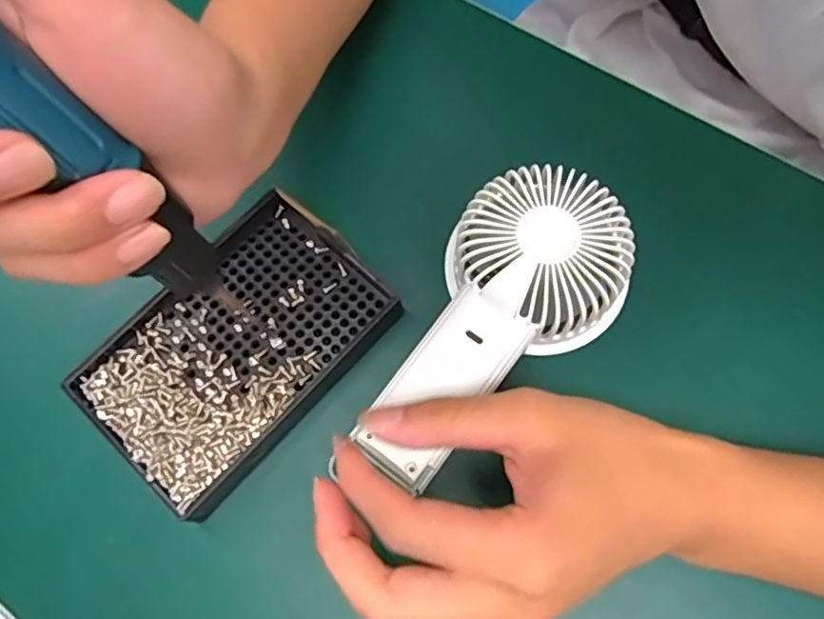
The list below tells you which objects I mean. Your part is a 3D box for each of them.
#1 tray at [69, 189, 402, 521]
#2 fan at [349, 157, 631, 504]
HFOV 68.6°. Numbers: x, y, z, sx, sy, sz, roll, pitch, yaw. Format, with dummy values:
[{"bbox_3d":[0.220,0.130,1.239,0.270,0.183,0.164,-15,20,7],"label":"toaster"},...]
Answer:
[{"bbox_3d":[-0.083,0.016,0.289,0.094,0.018,0.136,40,77,13],"label":"tray"},{"bbox_3d":[0.035,0.004,0.277,0.081,0.032,0.156,39,77,13],"label":"fan"}]

